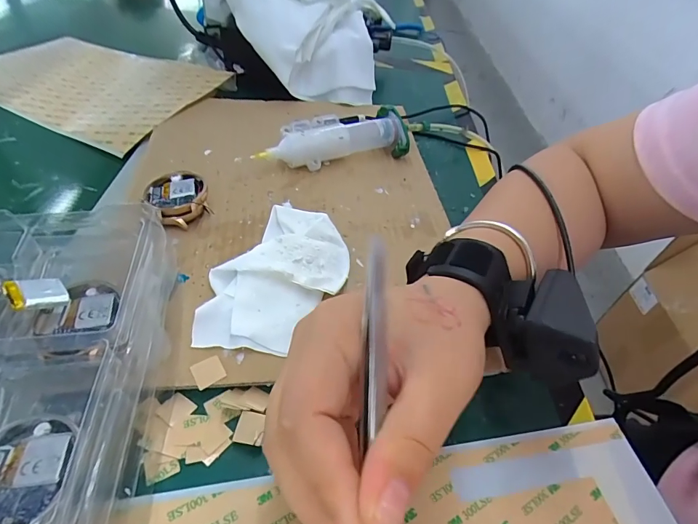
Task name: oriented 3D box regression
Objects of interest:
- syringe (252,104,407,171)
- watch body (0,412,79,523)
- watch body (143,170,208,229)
[{"bbox_3d":[-0.013,-0.108,0.363,0.134,0.032,0.038,-14,49,-21],"label":"syringe"},{"bbox_3d":[-0.132,0.082,0.161,0.041,0.006,0.041,4,45,-4],"label":"watch body"},{"bbox_3d":[-0.126,-0.045,0.299,0.041,0.019,0.048,-14,50,-21],"label":"watch body"}]

